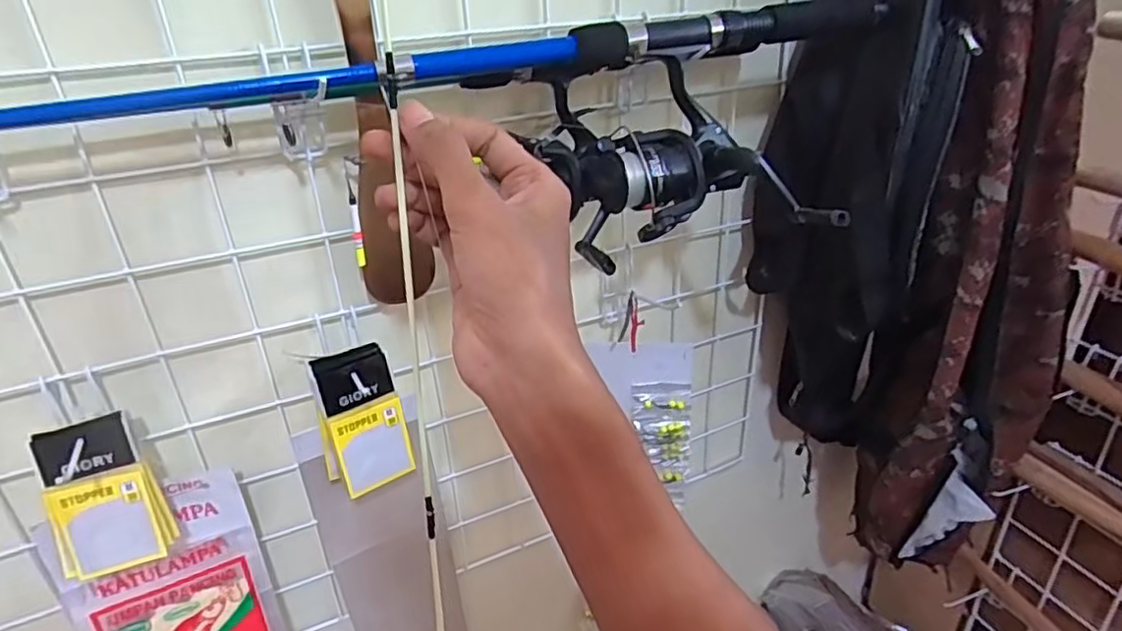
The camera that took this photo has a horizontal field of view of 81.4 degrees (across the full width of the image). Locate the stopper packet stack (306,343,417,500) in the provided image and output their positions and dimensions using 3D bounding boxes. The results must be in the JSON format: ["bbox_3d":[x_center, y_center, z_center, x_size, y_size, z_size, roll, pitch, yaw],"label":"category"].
[{"bbox_3d":[-0.139,0.074,0.458,0.056,0.106,0.021,-13,29,-19],"label":"stopper packet stack"}]

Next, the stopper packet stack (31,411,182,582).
[{"bbox_3d":[-0.290,0.114,0.415,0.060,0.097,0.018,-14,8,-23],"label":"stopper packet stack"}]

